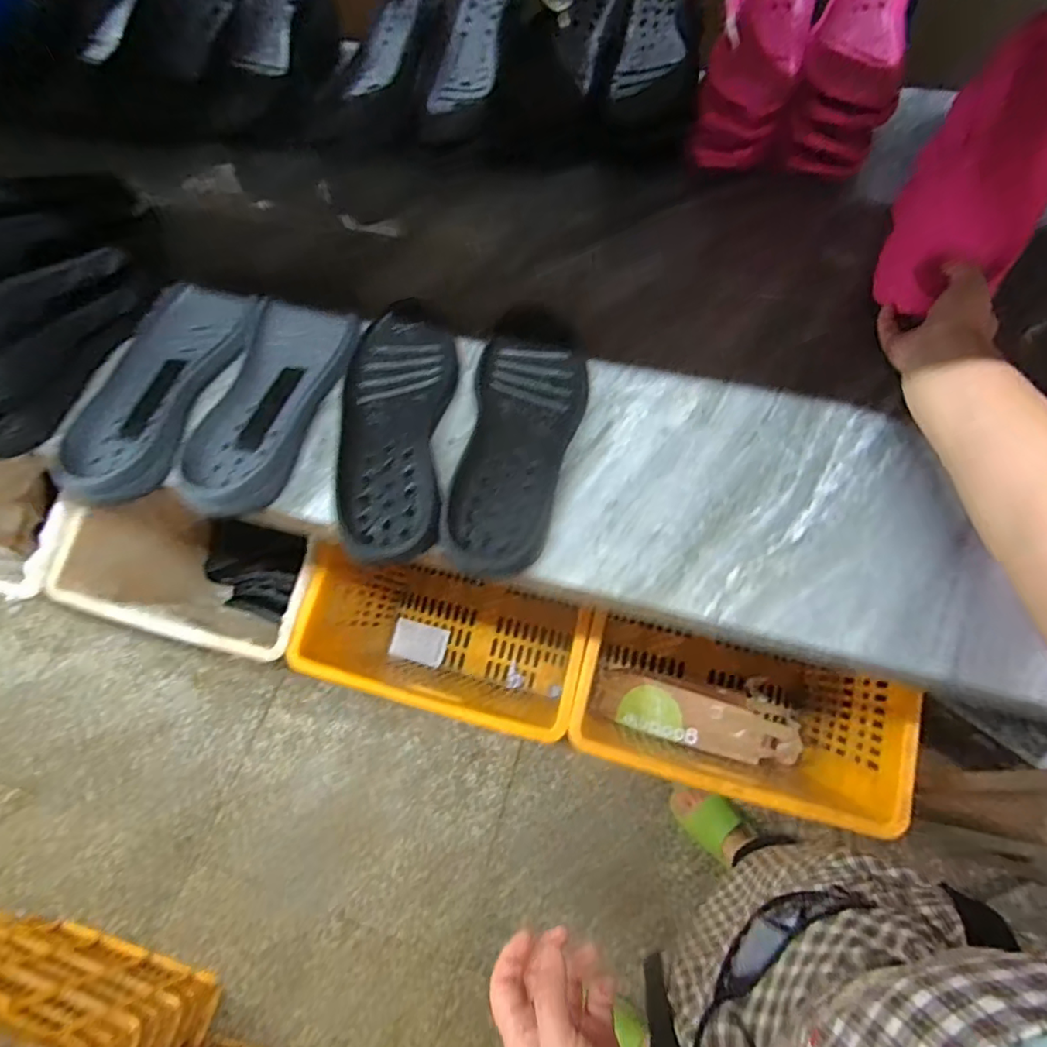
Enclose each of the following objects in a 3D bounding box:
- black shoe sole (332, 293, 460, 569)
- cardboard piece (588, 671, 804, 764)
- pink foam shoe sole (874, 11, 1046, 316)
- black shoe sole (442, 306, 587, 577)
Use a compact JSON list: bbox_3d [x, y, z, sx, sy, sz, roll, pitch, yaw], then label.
[{"bbox_3d":[-0.117,-0.096,0.504,0.103,0.025,0.279,-4,63,1],"label":"black shoe sole"},{"bbox_3d":[0.335,0.371,1.071,0.392,0.133,0.125,11,65,8],"label":"cardboard piece"},{"bbox_3d":[0.403,-0.302,0.494,0.085,0.102,0.226,15,102,-17],"label":"pink foam shoe sole"},{"bbox_3d":[-0.004,-0.080,0.497,0.101,0.036,0.280,8,64,7],"label":"black shoe sole"}]

